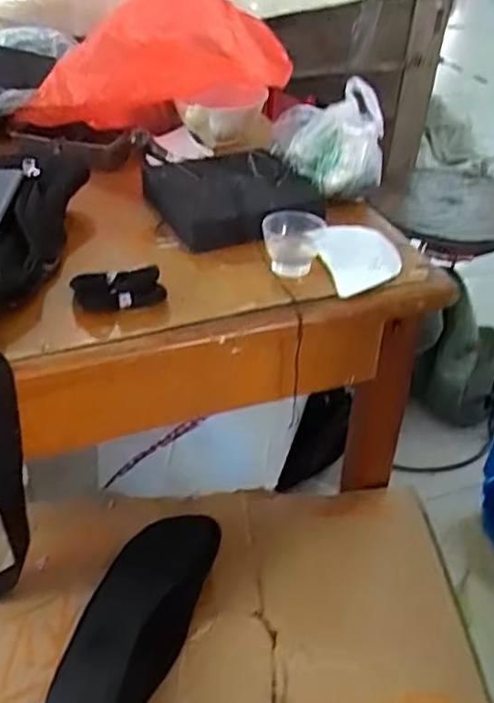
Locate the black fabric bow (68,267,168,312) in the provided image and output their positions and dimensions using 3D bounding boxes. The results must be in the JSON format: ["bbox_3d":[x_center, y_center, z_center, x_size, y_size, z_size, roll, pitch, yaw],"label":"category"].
[{"bbox_3d":[-0.108,-0.052,0.569,0.073,0.022,0.032,-9,40,-14],"label":"black fabric bow"}]

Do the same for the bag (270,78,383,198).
[{"bbox_3d":[0.085,-0.238,0.731,0.105,0.095,0.119,-3,39,-8],"label":"bag"}]

